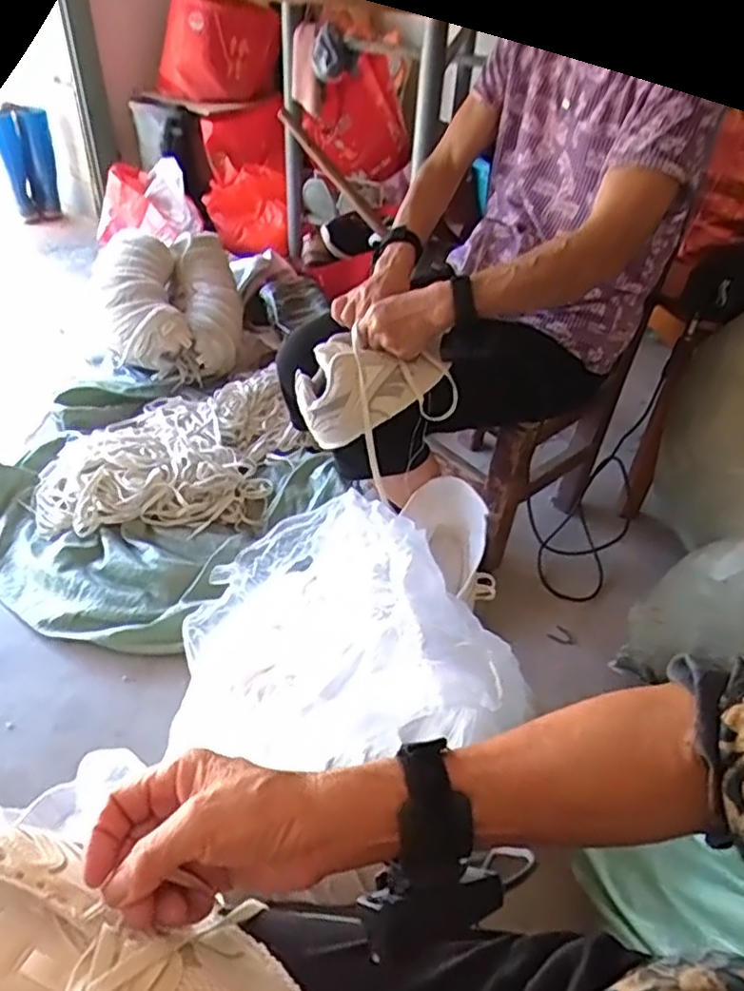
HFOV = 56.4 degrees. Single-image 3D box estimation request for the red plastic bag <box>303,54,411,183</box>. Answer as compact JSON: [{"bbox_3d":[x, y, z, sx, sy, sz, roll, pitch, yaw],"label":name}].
[{"bbox_3d":[-0.030,-0.785,1.454,0.210,0.211,0.151,6,41,3],"label":"red plastic bag"}]

